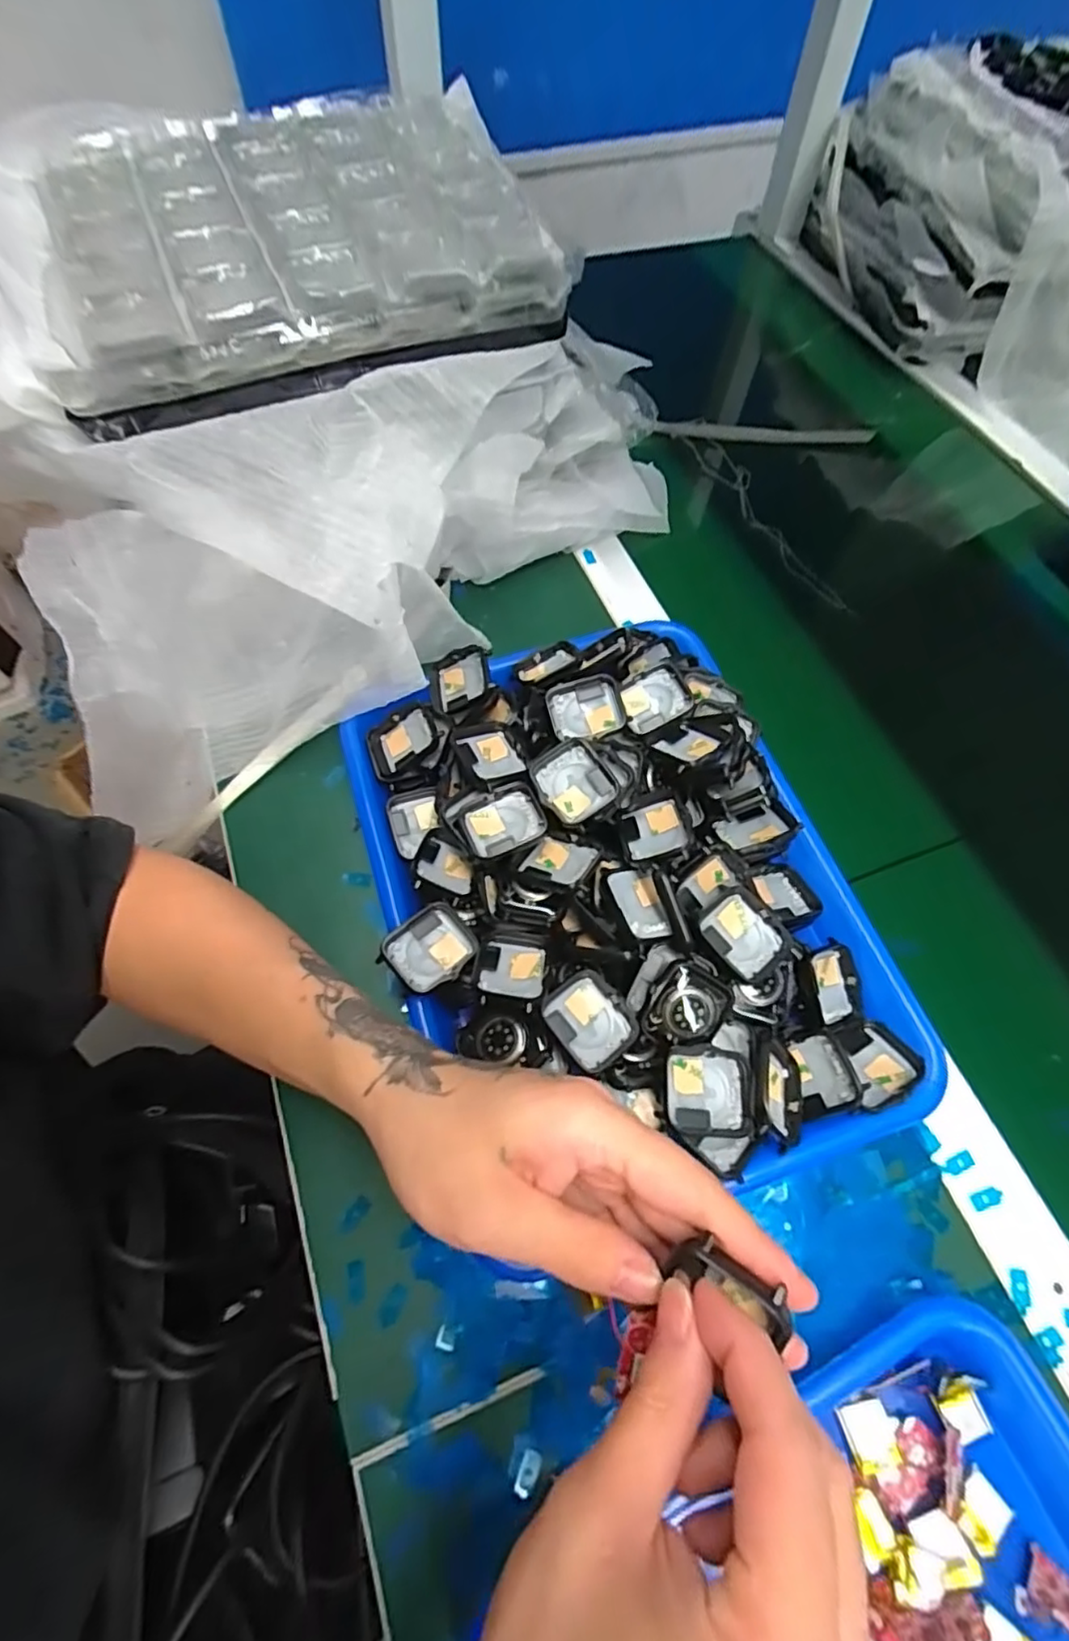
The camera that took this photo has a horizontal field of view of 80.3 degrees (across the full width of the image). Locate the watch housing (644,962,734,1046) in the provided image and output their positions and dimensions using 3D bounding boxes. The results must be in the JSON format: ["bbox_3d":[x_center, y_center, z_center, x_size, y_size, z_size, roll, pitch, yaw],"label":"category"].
[{"bbox_3d":[0.076,0.092,0.309,0.037,0.006,0.039,27,87,-3],"label":"watch housing"}]

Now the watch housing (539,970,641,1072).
[{"bbox_3d":[0.028,0.098,0.312,0.035,0.010,0.041,-35,69,-18],"label":"watch housing"}]

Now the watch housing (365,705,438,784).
[{"bbox_3d":[-0.081,-0.049,0.398,0.048,0.010,0.046,-34,68,13],"label":"watch housing"}]

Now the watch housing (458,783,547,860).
[{"bbox_3d":[-0.016,0.002,0.341,0.043,0.010,0.035,-27,61,-2],"label":"watch housing"}]

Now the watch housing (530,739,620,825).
[{"bbox_3d":[0.022,-0.020,0.341,0.036,0.011,0.040,-36,74,0],"label":"watch housing"}]

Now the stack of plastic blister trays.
[{"bbox_3d":[-0.174,-0.399,0.427,0.325,0.041,0.314,-17,65,-10],"label":"stack of plastic blister trays"}]

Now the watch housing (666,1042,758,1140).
[{"bbox_3d":[0.083,0.127,0.298,0.039,0.009,0.038,5,63,0],"label":"watch housing"}]

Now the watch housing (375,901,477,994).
[{"bbox_3d":[-0.054,0.067,0.329,0.044,0.009,0.036,-32,68,-17],"label":"watch housing"}]

